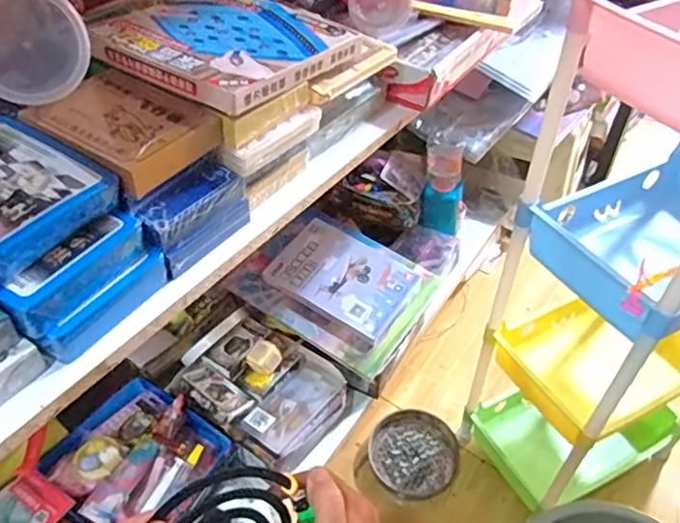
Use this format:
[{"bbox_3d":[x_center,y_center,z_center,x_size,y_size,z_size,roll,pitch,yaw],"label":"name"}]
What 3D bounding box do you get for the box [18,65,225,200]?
[{"bbox_3d":[-0.175,-0.105,0.471,0.126,0.036,0.093,23,50,23],"label":"box"}]

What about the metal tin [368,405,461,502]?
[{"bbox_3d":[0.122,0.315,0.961,0.139,0.025,0.139,-1,45,1],"label":"metal tin"}]

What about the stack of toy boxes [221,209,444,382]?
[{"bbox_3d":[-0.003,0.033,0.979,0.288,0.060,0.230,26,51,25],"label":"stack of toy boxes"}]

